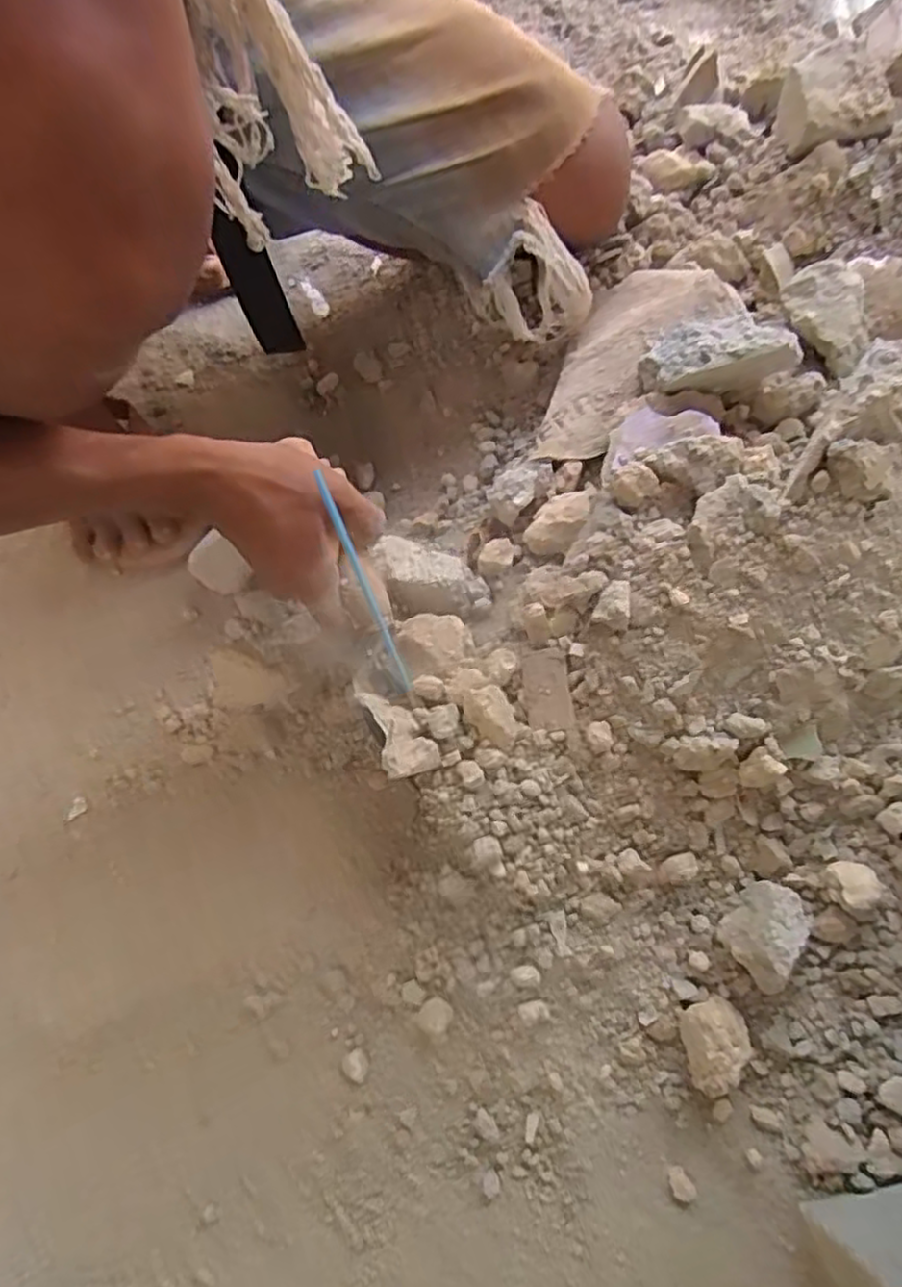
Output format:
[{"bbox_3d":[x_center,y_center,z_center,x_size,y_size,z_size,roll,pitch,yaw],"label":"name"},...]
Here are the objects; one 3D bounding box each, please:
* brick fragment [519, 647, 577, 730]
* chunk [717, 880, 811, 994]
[{"bbox_3d":[0.056,0.027,0.422,0.026,0.004,0.047,-11,76,12],"label":"brick fragment"},{"bbox_3d":[0.185,0.168,0.422,0.036,0.032,0.053,35,74,13],"label":"chunk"}]

